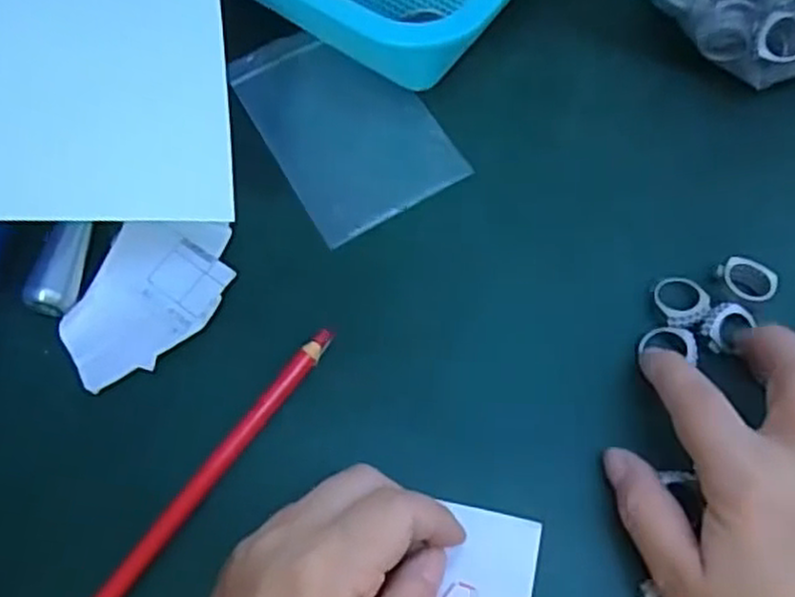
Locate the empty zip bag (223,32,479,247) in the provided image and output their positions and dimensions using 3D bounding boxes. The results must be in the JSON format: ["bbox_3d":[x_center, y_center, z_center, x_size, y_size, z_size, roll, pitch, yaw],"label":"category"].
[{"bbox_3d":[-0.027,-0.089,0.373,0.077,0.007,0.121,-29,70,-10],"label":"empty zip bag"}]

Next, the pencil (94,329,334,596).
[{"bbox_3d":[-0.080,0.077,0.306,0.009,0.010,0.162,34,74,16],"label":"pencil"}]

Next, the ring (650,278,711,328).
[{"bbox_3d":[0.126,0.001,0.327,0.022,0.005,0.025,-18,68,-4],"label":"ring"}]

